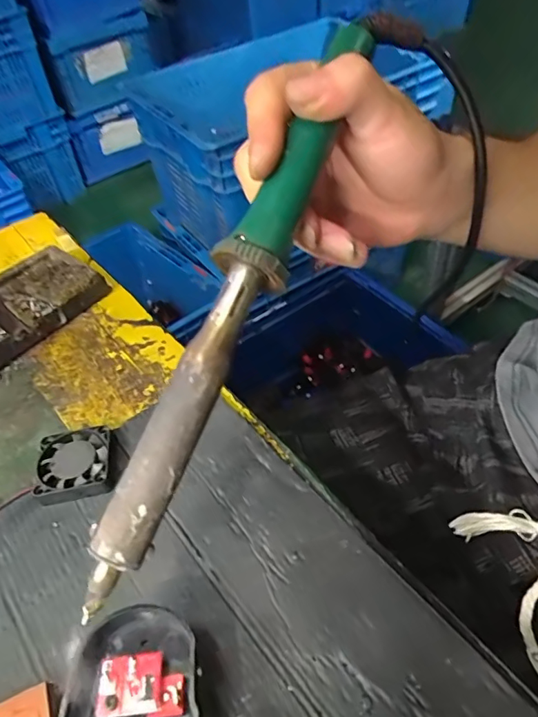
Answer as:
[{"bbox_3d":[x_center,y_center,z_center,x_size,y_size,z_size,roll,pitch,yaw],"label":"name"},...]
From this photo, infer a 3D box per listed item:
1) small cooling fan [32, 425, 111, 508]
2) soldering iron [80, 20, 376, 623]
[{"bbox_3d":[-0.108,0.060,0.285,0.039,0.014,0.040,-11,48,-4],"label":"small cooling fan"},{"bbox_3d":[-0.010,-0.033,0.201,0.025,0.019,0.259,19,77,21],"label":"soldering iron"}]

